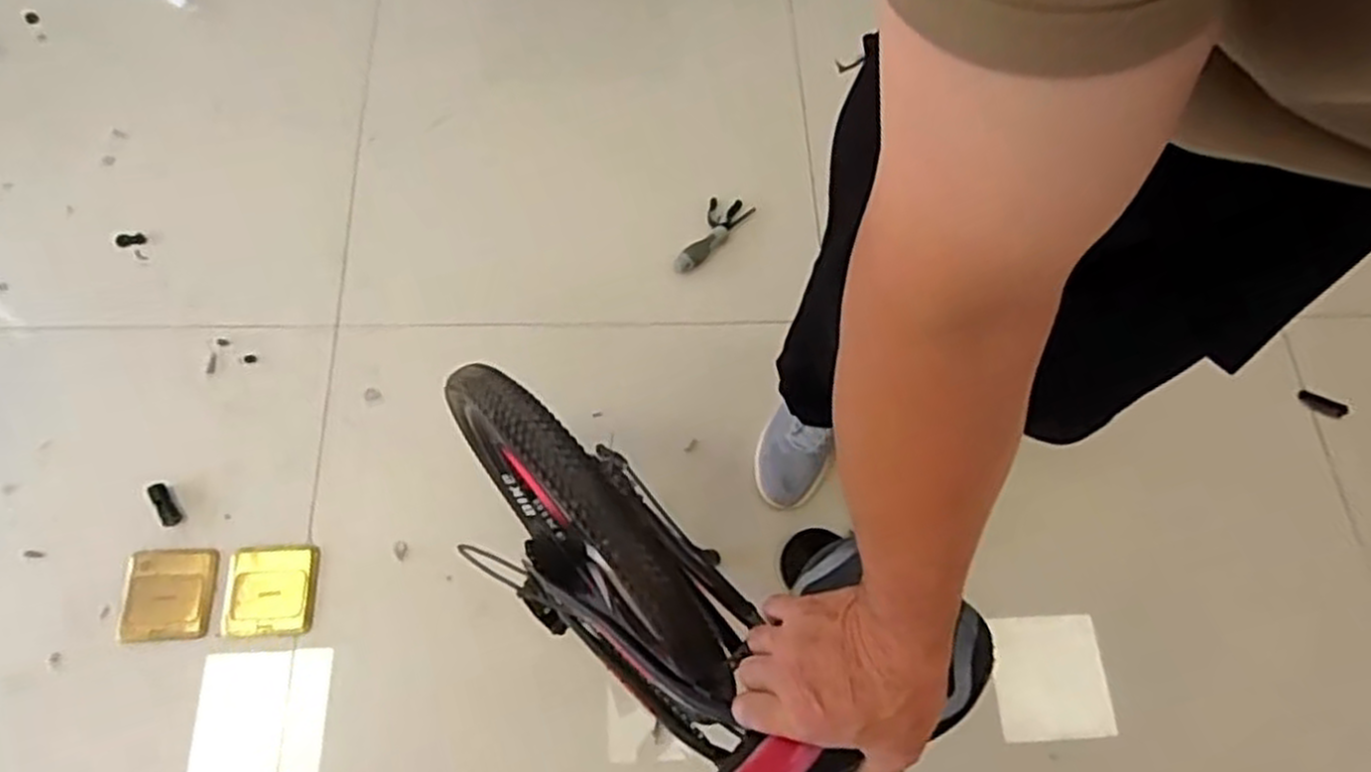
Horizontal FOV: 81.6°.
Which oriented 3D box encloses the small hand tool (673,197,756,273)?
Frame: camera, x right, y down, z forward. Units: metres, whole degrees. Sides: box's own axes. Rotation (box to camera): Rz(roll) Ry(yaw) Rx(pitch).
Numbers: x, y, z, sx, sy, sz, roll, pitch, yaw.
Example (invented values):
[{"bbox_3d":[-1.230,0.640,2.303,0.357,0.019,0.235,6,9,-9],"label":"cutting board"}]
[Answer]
[{"bbox_3d":[0.035,-0.267,1.367,0.065,0.029,0.187,38,70,10],"label":"small hand tool"}]

